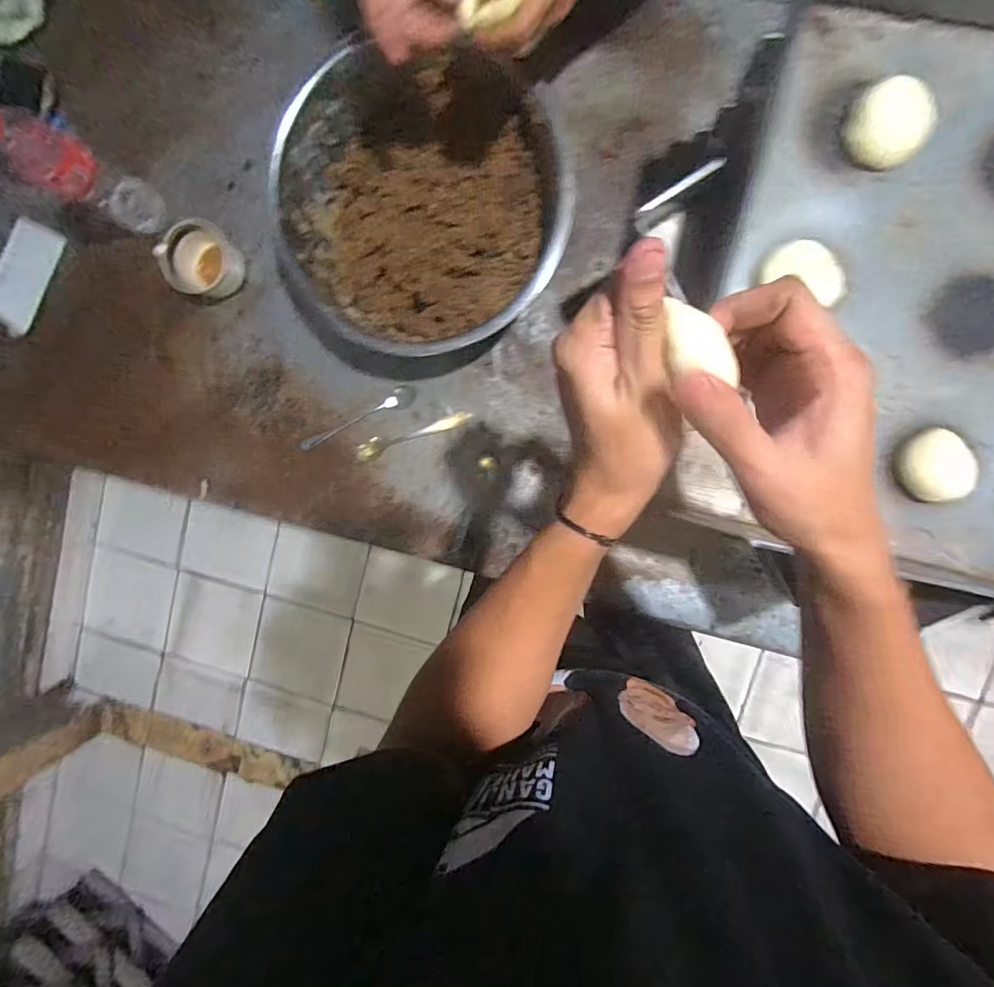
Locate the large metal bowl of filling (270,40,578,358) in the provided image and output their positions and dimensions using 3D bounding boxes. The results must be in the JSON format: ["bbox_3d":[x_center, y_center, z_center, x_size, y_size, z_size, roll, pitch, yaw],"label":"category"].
[{"bbox_3d":[-0.084,-0.355,0.628,0.340,0.118,0.331,-25,92,7],"label":"large metal bowl of filling"}]

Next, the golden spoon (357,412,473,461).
[{"bbox_3d":[-0.122,-0.086,0.711,0.172,0.014,0.027,-20,93,7],"label":"golden spoon"}]

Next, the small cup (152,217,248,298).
[{"bbox_3d":[-0.417,-0.327,0.698,0.085,0.069,0.087,0,95,5],"label":"small cup"}]

